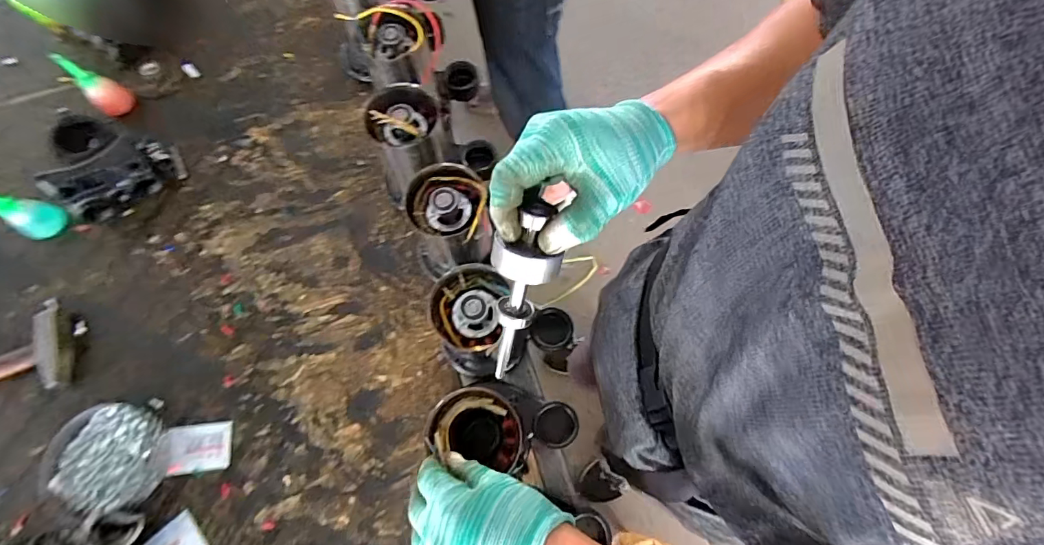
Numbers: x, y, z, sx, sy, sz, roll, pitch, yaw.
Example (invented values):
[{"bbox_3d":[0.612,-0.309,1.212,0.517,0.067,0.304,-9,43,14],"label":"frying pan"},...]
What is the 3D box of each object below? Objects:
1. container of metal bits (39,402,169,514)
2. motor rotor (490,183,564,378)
[{"bbox_3d":[-0.521,0.230,0.586,0.142,0.022,0.119,5,72,3],"label":"container of metal bits"},{"bbox_3d":[-0.002,0.018,0.364,0.048,0.161,0.039,17,38,7],"label":"motor rotor"}]

